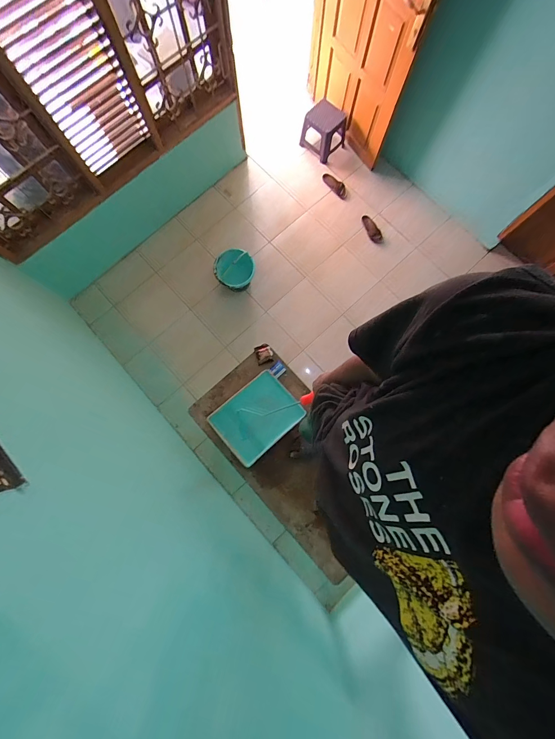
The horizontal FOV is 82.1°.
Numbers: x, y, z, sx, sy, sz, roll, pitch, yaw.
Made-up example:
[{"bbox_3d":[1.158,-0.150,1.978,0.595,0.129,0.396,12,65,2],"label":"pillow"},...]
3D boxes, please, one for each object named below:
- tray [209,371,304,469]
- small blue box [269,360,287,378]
[{"bbox_3d":[-0.087,0.204,1.398,0.351,0.067,0.269,-41,82,-7],"label":"tray"},{"bbox_3d":[0.003,0.000,1.471,0.061,0.021,0.055,-43,82,-8],"label":"small blue box"}]

